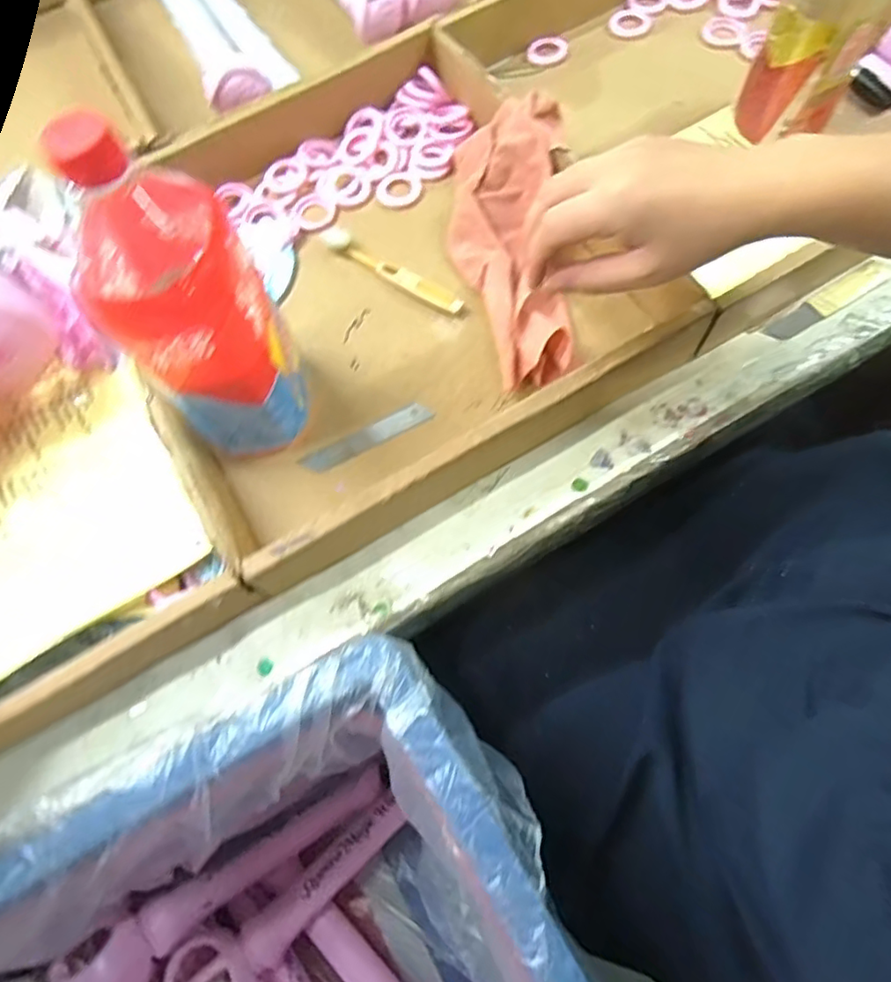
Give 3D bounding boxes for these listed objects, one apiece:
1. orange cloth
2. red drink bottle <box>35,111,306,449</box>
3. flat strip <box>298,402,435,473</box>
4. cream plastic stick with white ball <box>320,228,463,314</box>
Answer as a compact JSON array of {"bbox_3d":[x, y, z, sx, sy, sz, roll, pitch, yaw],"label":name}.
[{"bbox_3d":[0.051,-0.190,0.453,0.087,0.051,0.234,-5,73,1],"label":"orange cloth"},{"bbox_3d":[-0.133,-0.091,0.341,0.073,0.216,0.068,3,69,6],"label":"red drink bottle"},{"bbox_3d":[-0.056,-0.038,0.430,0.097,0.004,0.017,-27,69,-5],"label":"flat strip"},{"bbox_3d":[-0.046,-0.181,0.482,0.142,0.008,0.018,35,76,16],"label":"cream plastic stick with white ball"}]

